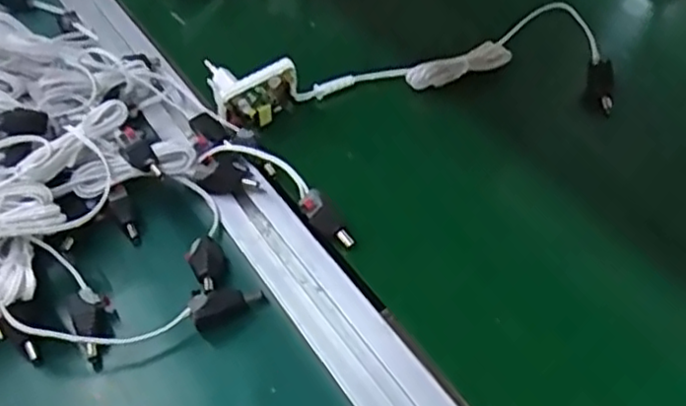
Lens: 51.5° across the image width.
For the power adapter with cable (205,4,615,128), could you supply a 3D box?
[{"bbox_3d":[0.048,-0.094,0.503,0.275,0.041,0.073,-3,46,0],"label":"power adapter with cable"}]

